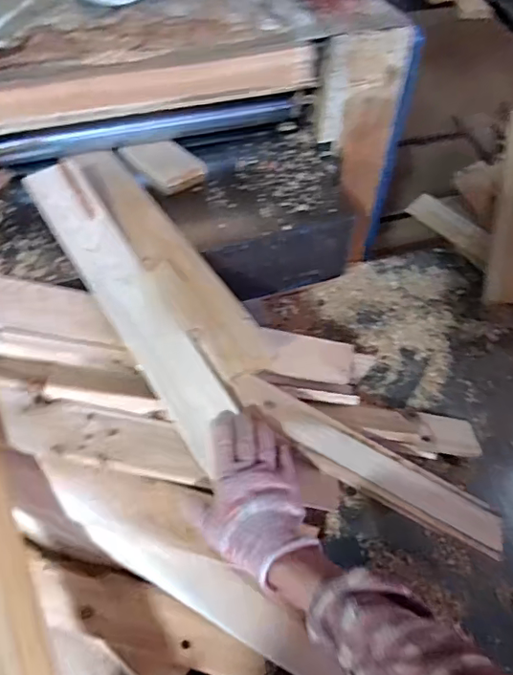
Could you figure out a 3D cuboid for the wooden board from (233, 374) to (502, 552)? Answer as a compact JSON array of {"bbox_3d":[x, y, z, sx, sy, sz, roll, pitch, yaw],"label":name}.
[{"bbox_3d":[0.137,0.156,0.679,0.370,0.027,0.055,30,55,1],"label":"wooden board"}]

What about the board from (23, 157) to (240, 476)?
[{"bbox_3d":[-0.153,-0.046,0.663,0.071,0.017,0.419,-32,78,-11],"label":"board"}]

